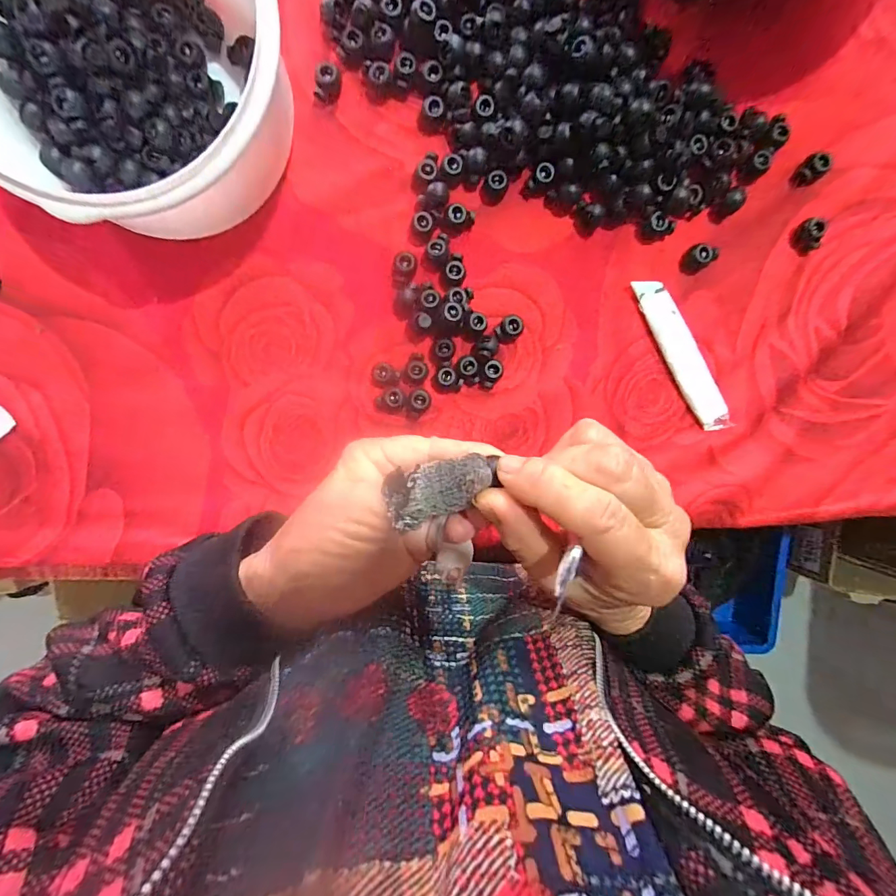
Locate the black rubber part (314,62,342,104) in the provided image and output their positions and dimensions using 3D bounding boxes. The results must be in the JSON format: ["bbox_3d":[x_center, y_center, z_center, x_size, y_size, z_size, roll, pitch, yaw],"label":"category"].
[{"bbox_3d":[-0.073,-0.221,0.255,0.012,0.014,0.016,20,95,-5],"label":"black rubber part"}]

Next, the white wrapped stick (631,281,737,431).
[{"bbox_3d":[0.157,-0.061,0.281,0.019,0.006,0.111,-31,97,1],"label":"white wrapped stick"}]

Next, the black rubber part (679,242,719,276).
[{"bbox_3d":[0.162,-0.123,0.273,0.019,0.012,0.016,-30,97,1],"label":"black rubber part"}]

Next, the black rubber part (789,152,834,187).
[{"bbox_3d":[0.233,-0.178,0.270,0.016,0.013,0.015,0,96,-3],"label":"black rubber part"}]

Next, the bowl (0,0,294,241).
[{"bbox_3d":[-0.161,-0.204,0.220,0.160,0.076,0.155,0,96,-3],"label":"bowl"}]

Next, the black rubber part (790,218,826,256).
[{"bbox_3d":[0.235,-0.138,0.275,0.015,0.012,0.020,-25,97,0],"label":"black rubber part"}]

